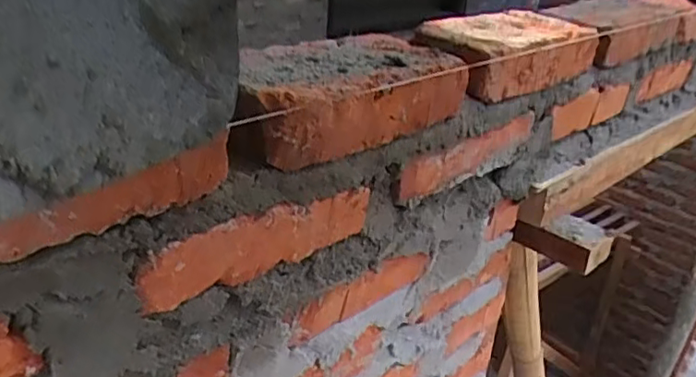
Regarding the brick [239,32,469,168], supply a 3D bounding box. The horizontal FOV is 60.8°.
[{"bbox_3d":[-0.004,-0.076,0.455,0.188,0.053,0.097,-17,35,-36],"label":"brick"}]

